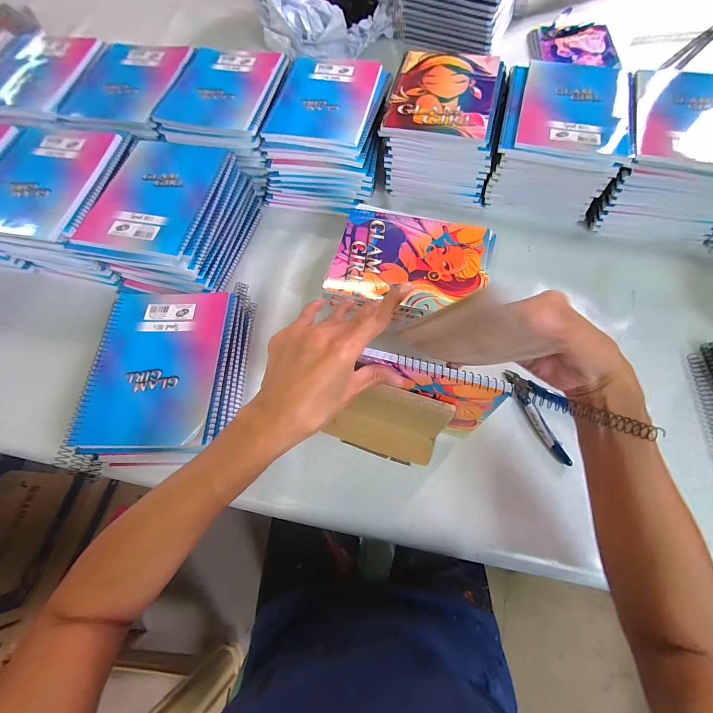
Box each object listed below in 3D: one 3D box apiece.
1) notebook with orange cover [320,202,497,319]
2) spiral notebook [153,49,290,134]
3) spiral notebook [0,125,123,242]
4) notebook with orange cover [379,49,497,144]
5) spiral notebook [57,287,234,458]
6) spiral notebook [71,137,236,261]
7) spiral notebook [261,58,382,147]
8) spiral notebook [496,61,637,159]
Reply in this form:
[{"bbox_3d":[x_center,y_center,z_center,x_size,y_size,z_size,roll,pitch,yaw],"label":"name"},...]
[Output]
[{"bbox_3d":[0.072,-0.124,0.439,0.199,0.007,0.163,15,68,8],"label":"notebook with orange cover"},{"bbox_3d":[-0.206,-0.427,0.522,0.162,0.014,0.184,11,67,6],"label":"spiral notebook"},{"bbox_3d":[-0.437,-0.242,0.445,0.172,0.017,0.198,8,67,5],"label":"spiral notebook"},{"bbox_3d":[0.130,-0.400,0.499,0.147,0.012,0.193,13,67,7],"label":"notebook with orange cover"},{"bbox_3d":[-0.239,0.006,0.399,0.146,0.013,0.196,-1,66,1],"label":"spiral notebook"},{"bbox_3d":[-0.271,-0.223,0.454,0.148,0.016,0.193,10,67,6],"label":"spiral notebook"},{"bbox_3d":[-0.050,-0.400,0.518,0.148,0.017,0.188,9,67,5],"label":"spiral notebook"},{"bbox_3d":[0.303,-0.358,0.477,0.166,0.017,0.195,13,67,7],"label":"spiral notebook"}]

